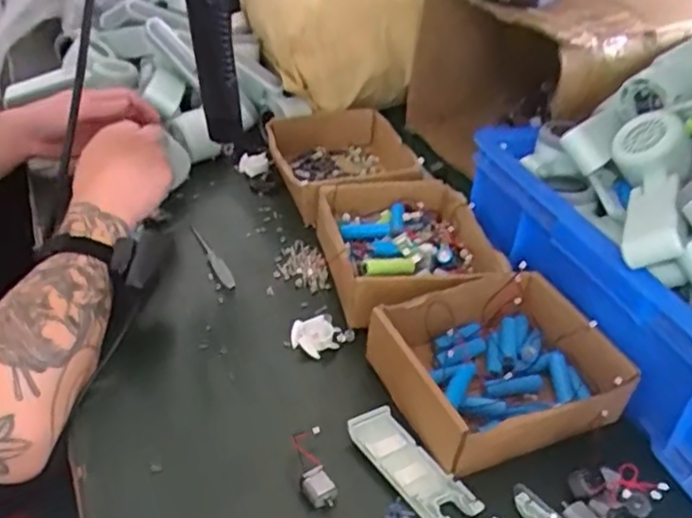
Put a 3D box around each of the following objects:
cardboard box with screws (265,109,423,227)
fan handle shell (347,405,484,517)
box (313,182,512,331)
[{"bbox_3d":[-0.005,-0.106,0.807,0.154,0.054,0.169,-4,37,-13],"label":"cardboard box with screws"},{"bbox_3d":[0.045,0.146,0.496,0.042,0.013,0.104,-21,44,-32],"label":"fan handle shell"},{"bbox_3d":[0.053,-0.007,0.667,0.157,0.054,0.164,-7,38,-18],"label":"box"}]

